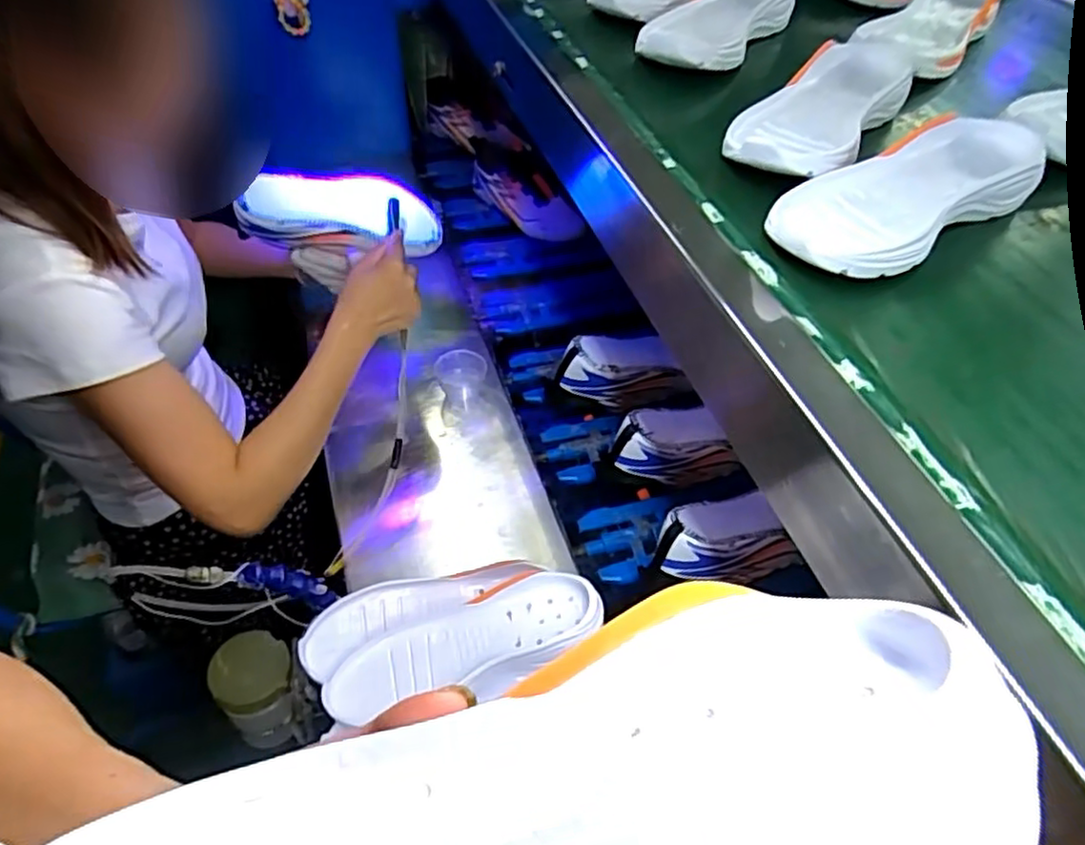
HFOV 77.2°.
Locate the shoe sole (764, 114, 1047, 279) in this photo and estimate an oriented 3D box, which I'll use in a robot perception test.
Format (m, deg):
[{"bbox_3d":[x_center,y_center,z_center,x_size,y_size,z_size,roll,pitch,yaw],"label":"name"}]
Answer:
[{"bbox_3d":[0.257,-0.160,0.480,0.250,0.047,0.091,-27,57,-25],"label":"shoe sole"}]

